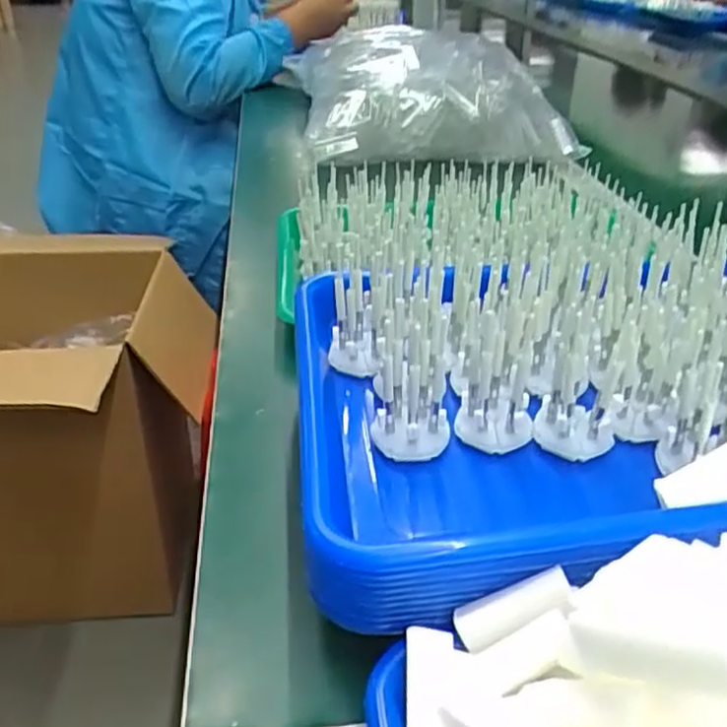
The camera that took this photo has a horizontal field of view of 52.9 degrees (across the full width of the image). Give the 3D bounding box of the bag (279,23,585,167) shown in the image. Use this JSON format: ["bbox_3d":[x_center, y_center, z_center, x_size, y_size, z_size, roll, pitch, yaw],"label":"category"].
[{"bbox_3d":[0.088,-0.361,0.985,0.378,0.131,0.282,3,31,5],"label":"bag"}]

